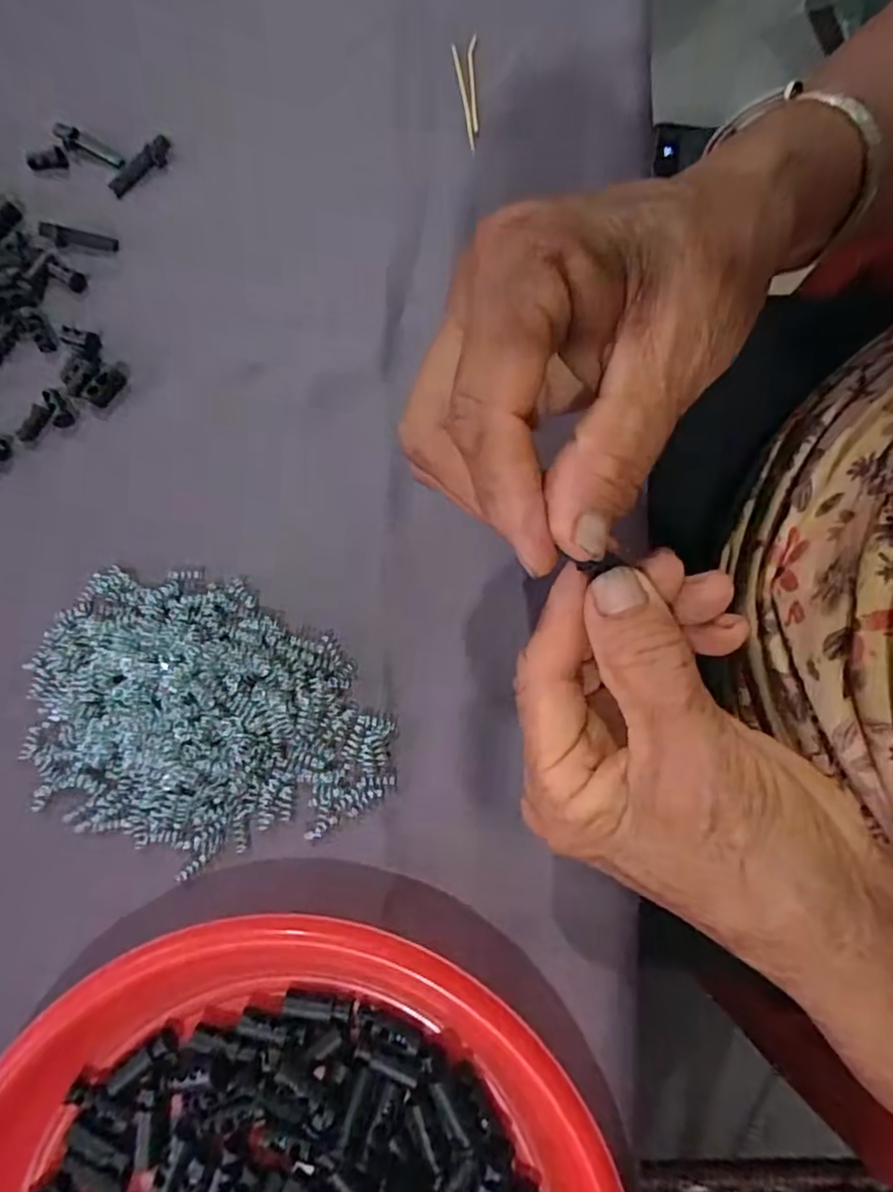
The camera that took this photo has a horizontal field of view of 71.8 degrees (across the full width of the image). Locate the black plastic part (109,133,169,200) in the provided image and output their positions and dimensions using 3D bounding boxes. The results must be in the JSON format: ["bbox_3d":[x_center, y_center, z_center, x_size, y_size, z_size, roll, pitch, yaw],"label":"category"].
[{"bbox_3d":[-0.142,-0.199,0.286,0.007,0.007,0.036,38,82,7],"label":"black plastic part"}]

